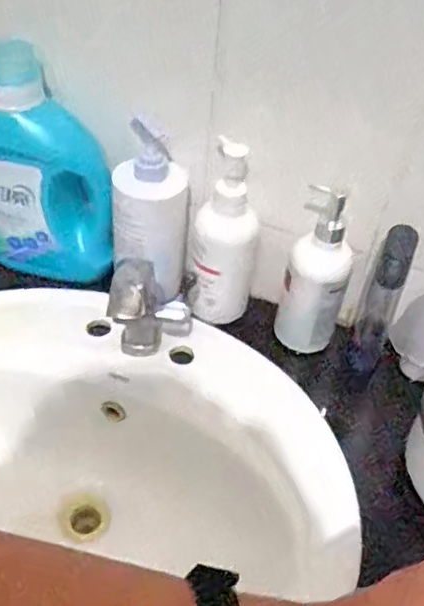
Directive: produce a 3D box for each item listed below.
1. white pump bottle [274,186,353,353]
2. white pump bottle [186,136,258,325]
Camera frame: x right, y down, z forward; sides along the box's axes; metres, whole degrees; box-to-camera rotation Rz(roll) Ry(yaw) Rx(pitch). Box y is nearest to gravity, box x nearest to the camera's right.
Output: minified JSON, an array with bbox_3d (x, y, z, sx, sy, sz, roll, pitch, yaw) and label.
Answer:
[{"bbox_3d":[0.120,-0.046,0.695,0.071,0.175,0.088,21,46,14],"label":"white pump bottle"},{"bbox_3d":[0.013,-0.075,0.696,0.076,0.201,0.079,5,44,-1],"label":"white pump bottle"}]

